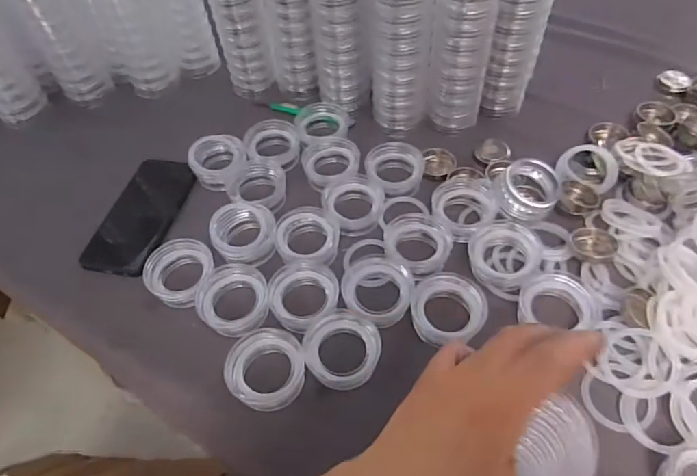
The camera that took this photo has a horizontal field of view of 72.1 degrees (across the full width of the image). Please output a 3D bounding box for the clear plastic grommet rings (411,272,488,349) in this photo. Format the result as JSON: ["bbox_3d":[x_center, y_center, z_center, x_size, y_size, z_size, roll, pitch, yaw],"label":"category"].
[{"bbox_3d":[0.091,0.065,0.447,0.069,0.021,0.068,-1,54,2],"label":"clear plastic grommet rings"}]

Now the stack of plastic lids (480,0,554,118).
[{"bbox_3d":[0.203,-0.255,0.576,0.066,0.216,0.072,17,57,15],"label":"stack of plastic lids"}]

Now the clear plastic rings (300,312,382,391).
[{"bbox_3d":[-0.005,0.101,0.441,0.068,0.028,0.069,-1,54,2],"label":"clear plastic rings"}]

